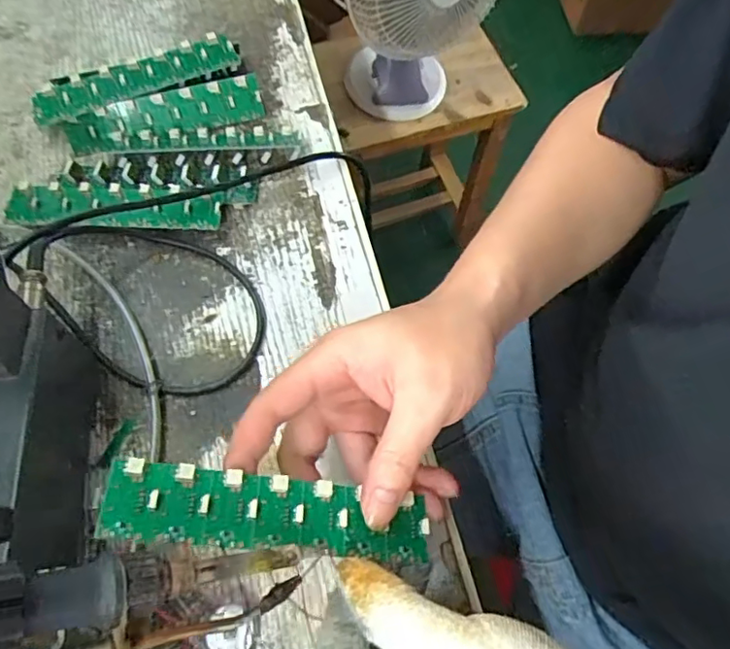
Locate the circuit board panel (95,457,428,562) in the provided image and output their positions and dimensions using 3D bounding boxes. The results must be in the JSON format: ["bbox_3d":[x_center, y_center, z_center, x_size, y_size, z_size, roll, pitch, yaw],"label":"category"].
[{"bbox_3d":[-0.037,0.081,0.244,0.137,0.005,0.030,13,63,-16],"label":"circuit board panel"}]

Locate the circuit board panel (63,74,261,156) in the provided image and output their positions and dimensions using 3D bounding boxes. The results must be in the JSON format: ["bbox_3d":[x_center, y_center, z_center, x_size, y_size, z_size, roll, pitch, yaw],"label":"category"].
[{"bbox_3d":[-0.144,-0.152,0.417,0.138,0.030,0.009,-15,37,-8],"label":"circuit board panel"}]

